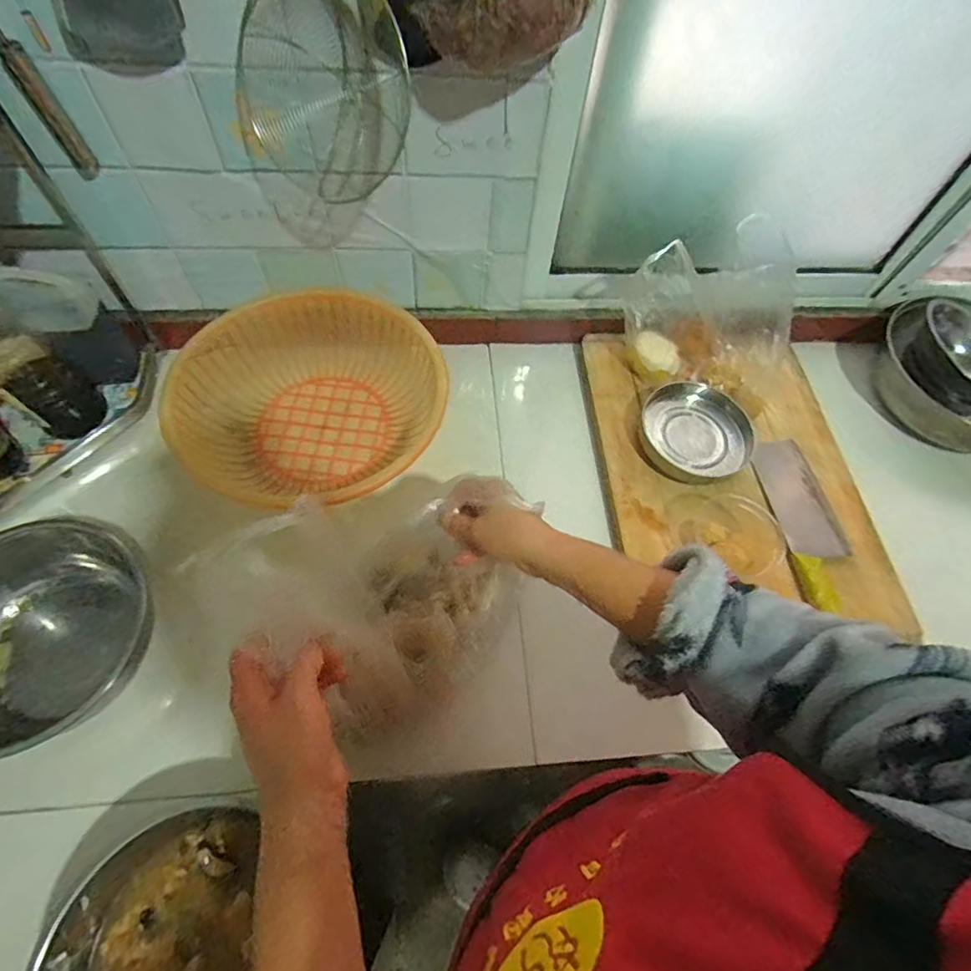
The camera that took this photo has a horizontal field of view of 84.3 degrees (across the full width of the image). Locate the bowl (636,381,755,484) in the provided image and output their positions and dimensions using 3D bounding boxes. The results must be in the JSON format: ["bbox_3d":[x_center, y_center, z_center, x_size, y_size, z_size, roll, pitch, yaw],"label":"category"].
[{"bbox_3d":[0.283,-0.072,0.727,0.161,0.035,0.145,-28,67,-18],"label":"bowl"}]

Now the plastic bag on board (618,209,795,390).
[{"bbox_3d":[0.297,-0.225,0.721,0.214,0.218,0.089,16,61,4],"label":"plastic bag on board"}]

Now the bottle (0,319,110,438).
[{"bbox_3d":[-0.537,-0.142,0.625,0.069,0.221,0.084,39,65,16],"label":"bottle"}]

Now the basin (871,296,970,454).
[{"bbox_3d":[0.748,-0.181,0.826,0.263,0.114,0.263,2,61,-3],"label":"basin"}]

